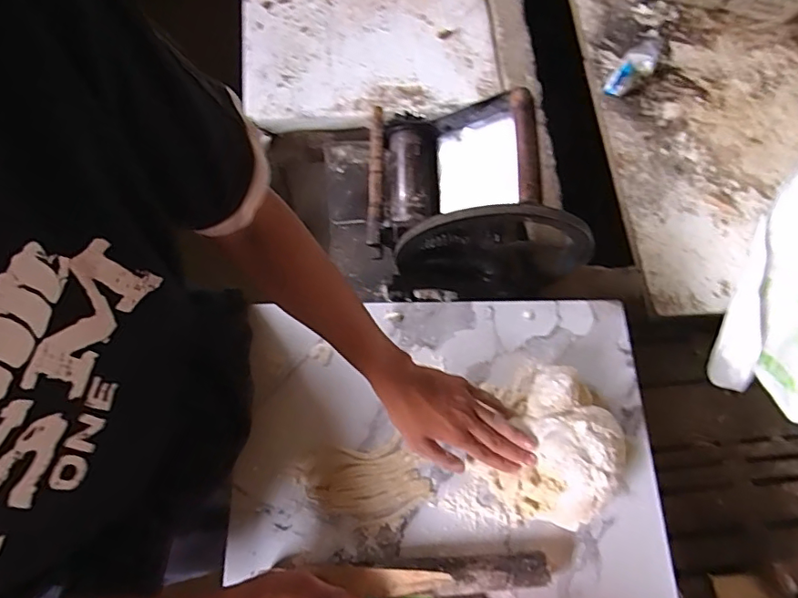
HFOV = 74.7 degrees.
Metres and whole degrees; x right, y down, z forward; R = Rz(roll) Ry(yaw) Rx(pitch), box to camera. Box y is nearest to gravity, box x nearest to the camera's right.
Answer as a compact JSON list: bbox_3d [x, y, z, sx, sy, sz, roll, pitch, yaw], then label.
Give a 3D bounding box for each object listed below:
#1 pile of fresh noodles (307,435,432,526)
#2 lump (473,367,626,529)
[{"bbox_3d":[-0.035,0.211,0.598,0.125,0.009,0.085,-18,66,-11],"label":"pile of fresh noodles"},{"bbox_3d":[0.172,0.167,0.590,0.147,0.067,0.152,1,64,-2],"label":"lump"}]

